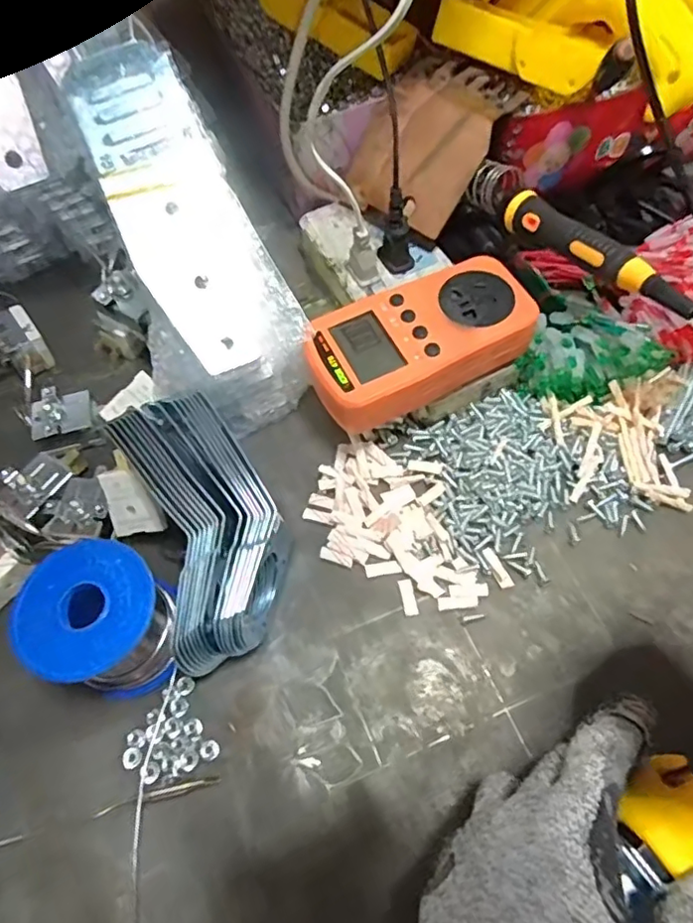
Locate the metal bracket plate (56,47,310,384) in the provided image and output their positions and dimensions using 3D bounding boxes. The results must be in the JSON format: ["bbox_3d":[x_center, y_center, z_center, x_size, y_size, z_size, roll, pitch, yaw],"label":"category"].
[{"bbox_3d":[-0.086,-0.130,0.307,0.064,0.014,0.164,-29,97,-12],"label":"metal bracket plate"}]

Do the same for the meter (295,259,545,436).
[{"bbox_3d":[0.040,-0.069,0.333,0.128,0.031,0.064,-23,63,-9],"label":"meter"}]

